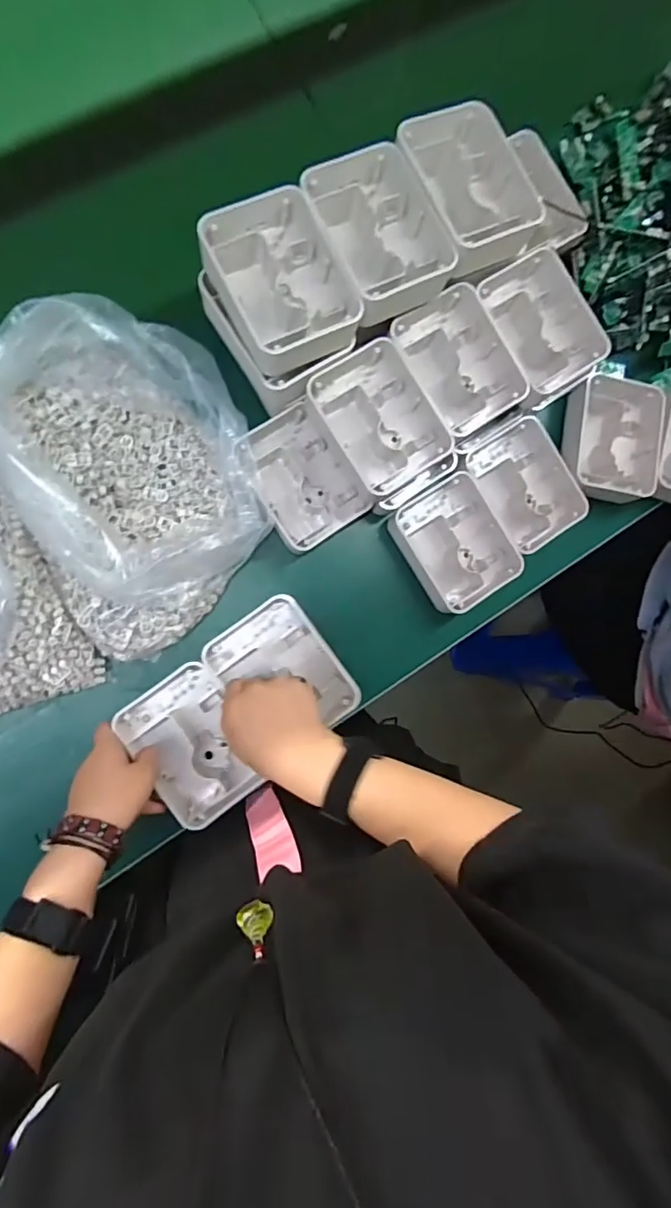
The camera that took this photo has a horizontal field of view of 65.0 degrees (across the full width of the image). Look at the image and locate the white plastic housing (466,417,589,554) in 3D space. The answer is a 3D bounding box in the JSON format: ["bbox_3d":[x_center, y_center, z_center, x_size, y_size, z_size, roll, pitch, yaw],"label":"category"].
[{"bbox_3d":[0.204,-0.126,0.580,0.096,0.040,0.130,-31,94,-9],"label":"white plastic housing"}]

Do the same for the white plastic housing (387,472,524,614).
[{"bbox_3d":[0.129,-0.064,0.572,0.106,0.045,0.131,-28,93,-9],"label":"white plastic housing"}]

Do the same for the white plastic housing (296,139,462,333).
[{"bbox_3d":[0.039,-0.325,0.467,0.105,0.054,0.135,-28,93,-9],"label":"white plastic housing"}]

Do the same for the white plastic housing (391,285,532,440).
[{"bbox_3d":[0.118,-0.235,0.522,0.100,0.053,0.129,-33,94,-9],"label":"white plastic housing"}]

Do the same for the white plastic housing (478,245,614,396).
[{"bbox_3d":[0.204,-0.281,0.536,0.100,0.043,0.130,-34,94,-9],"label":"white plastic housing"}]

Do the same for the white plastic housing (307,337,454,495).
[{"bbox_3d":[0.042,-0.177,0.515,0.103,0.046,0.129,-34,94,-9],"label":"white plastic housing"}]

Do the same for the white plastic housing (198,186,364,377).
[{"bbox_3d":[-0.050,-0.277,0.454,0.105,0.044,0.133,-28,93,-9],"label":"white plastic housing"}]

